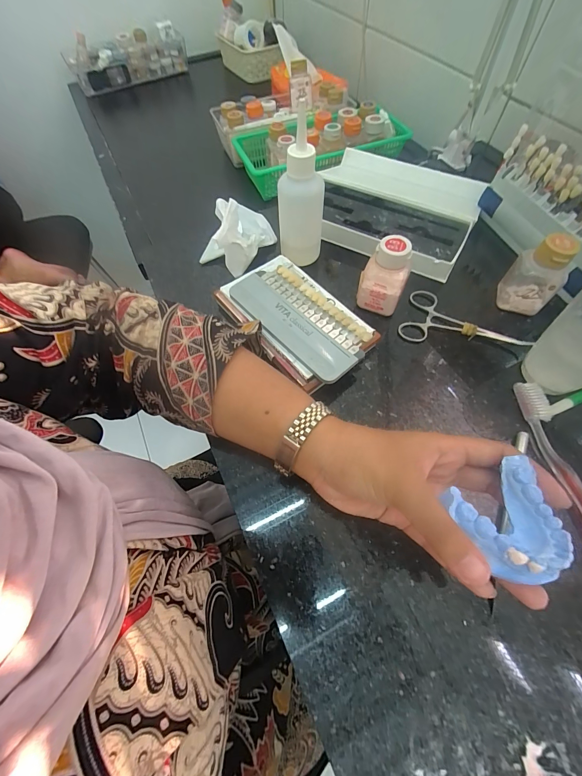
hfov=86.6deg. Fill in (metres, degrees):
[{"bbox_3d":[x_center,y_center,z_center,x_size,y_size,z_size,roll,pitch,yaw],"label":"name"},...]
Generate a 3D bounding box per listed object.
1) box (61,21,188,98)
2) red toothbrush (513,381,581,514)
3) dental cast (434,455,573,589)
[{"bbox_3d":[-0.411,-0.842,0.794,0.293,0.081,0.071,-23,64,-10],"label":"box"},{"bbox_3d":[0.223,0.079,0.238,0.019,0.009,0.186,-7,62,-1],"label":"red toothbrush"},{"bbox_3d":[0.118,0.072,0.165,0.057,0.025,0.053,-1,62,2],"label":"dental cast"}]

